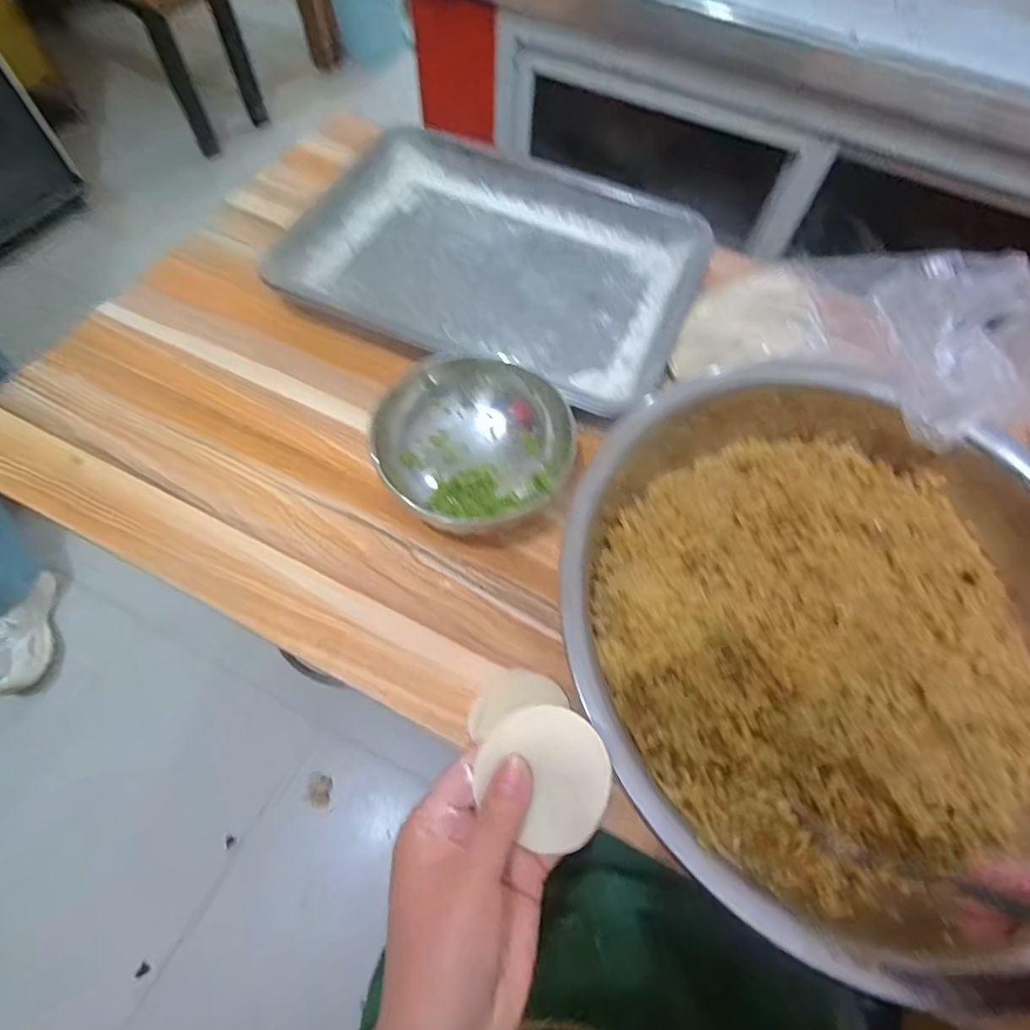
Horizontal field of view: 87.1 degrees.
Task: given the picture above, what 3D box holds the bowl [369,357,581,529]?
[{"bbox_3d":[-0.032,-0.052,0.433,0.142,0.078,0.130,1,64,-2],"label":"bowl"}]

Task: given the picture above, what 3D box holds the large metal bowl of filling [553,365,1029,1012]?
[{"bbox_3d":[0.211,0.083,0.355,0.327,0.113,0.338,1,64,-2],"label":"large metal bowl of filling"}]

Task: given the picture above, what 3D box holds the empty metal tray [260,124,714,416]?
[{"bbox_3d":[-0.016,-0.273,0.564,0.405,0.034,0.299,23,66,9],"label":"empty metal tray"}]

